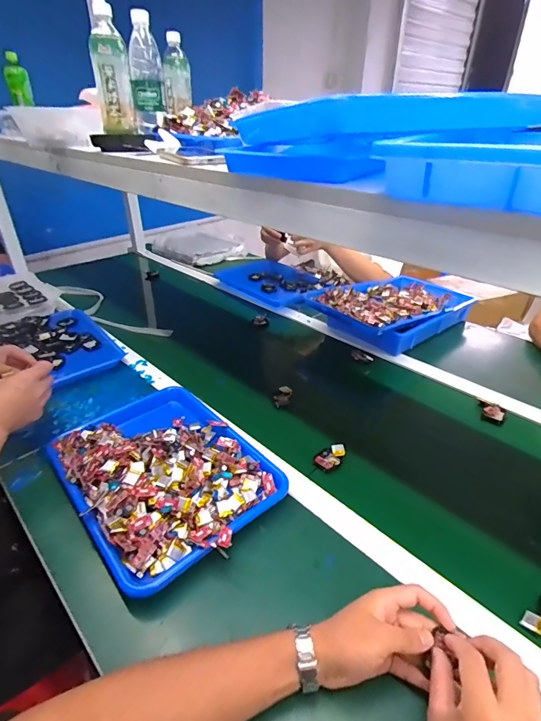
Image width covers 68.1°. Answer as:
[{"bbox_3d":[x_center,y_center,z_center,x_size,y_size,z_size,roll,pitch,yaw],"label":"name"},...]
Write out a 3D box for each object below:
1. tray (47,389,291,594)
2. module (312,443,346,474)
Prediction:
[{"bbox_3d":[-0.162,0.164,0.614,0.259,0.072,0.342,-24,39,-32],"label":"tray"},{"bbox_3d":[0.098,0.156,0.651,0.037,0.017,0.055,25,40,35],"label":"module"}]

